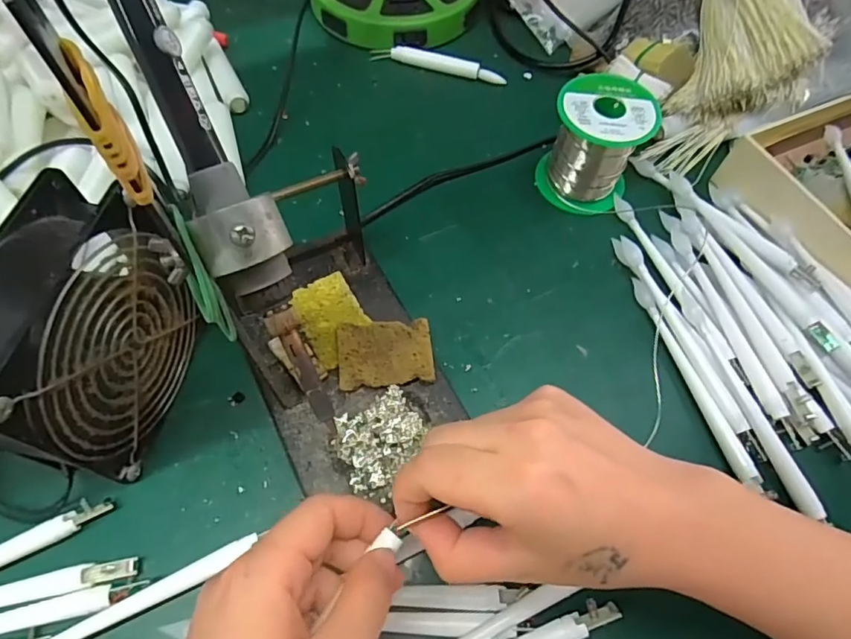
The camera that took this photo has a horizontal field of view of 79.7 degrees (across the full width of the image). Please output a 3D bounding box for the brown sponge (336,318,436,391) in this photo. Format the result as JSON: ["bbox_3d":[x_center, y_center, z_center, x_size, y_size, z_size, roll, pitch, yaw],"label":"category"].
[{"bbox_3d":[-0.024,0.021,0.306,0.055,0.013,0.039,-4,62,-5],"label":"brown sponge"}]

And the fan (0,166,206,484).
[{"bbox_3d":[-0.164,0.014,0.252,0.044,0.124,0.110,15,62,5],"label":"fan"}]

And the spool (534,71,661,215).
[{"bbox_3d":[0.123,-0.127,0.370,0.064,0.074,0.062,1,62,-2],"label":"spool"}]

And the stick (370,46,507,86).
[{"bbox_3d":[0.012,-0.222,0.444,0.117,0.012,0.009,15,62,5],"label":"stick"}]

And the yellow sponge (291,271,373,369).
[{"bbox_3d":[-0.058,0.000,0.318,0.038,0.006,0.057,-27,67,-16],"label":"yellow sponge"}]

